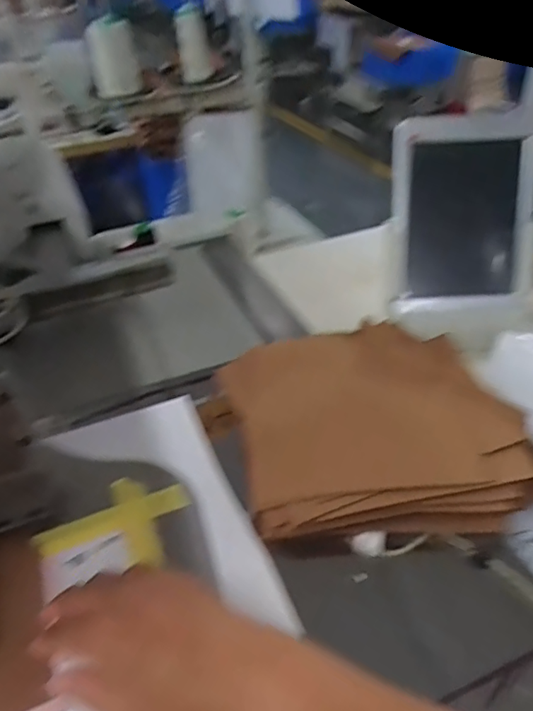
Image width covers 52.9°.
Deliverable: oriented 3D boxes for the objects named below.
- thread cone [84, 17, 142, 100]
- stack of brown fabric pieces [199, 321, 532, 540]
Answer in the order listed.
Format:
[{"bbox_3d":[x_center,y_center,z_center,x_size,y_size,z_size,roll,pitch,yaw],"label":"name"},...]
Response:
[{"bbox_3d":[-0.248,-0.487,0.877,0.069,0.105,0.069,-8,40,-6],"label":"thread cone"},{"bbox_3d":[0.091,0.050,0.511,0.279,0.036,0.265,-1,39,3],"label":"stack of brown fabric pieces"}]

